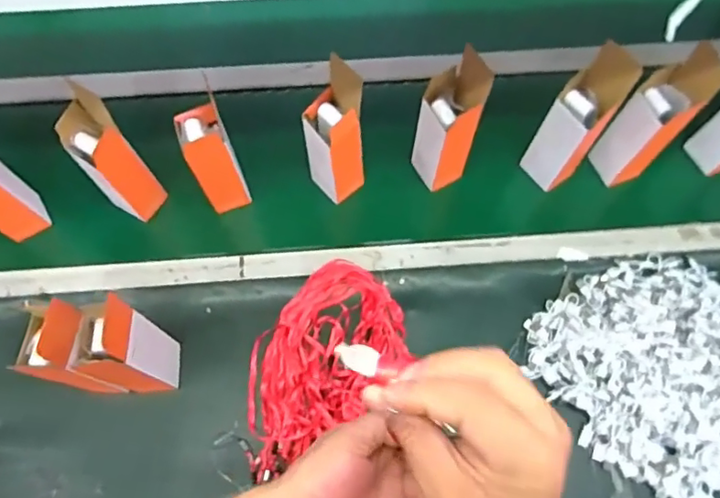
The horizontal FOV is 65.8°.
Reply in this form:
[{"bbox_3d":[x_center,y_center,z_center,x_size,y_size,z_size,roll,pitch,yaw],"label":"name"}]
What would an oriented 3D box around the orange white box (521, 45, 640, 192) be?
[{"bbox_3d":[0.304,-0.179,0.786,0.072,0.219,0.087,37,73,13],"label":"orange white box"}]

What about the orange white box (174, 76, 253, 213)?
[{"bbox_3d":[-0.205,-0.124,0.795,0.063,0.184,0.078,-19,70,-7],"label":"orange white box"}]

